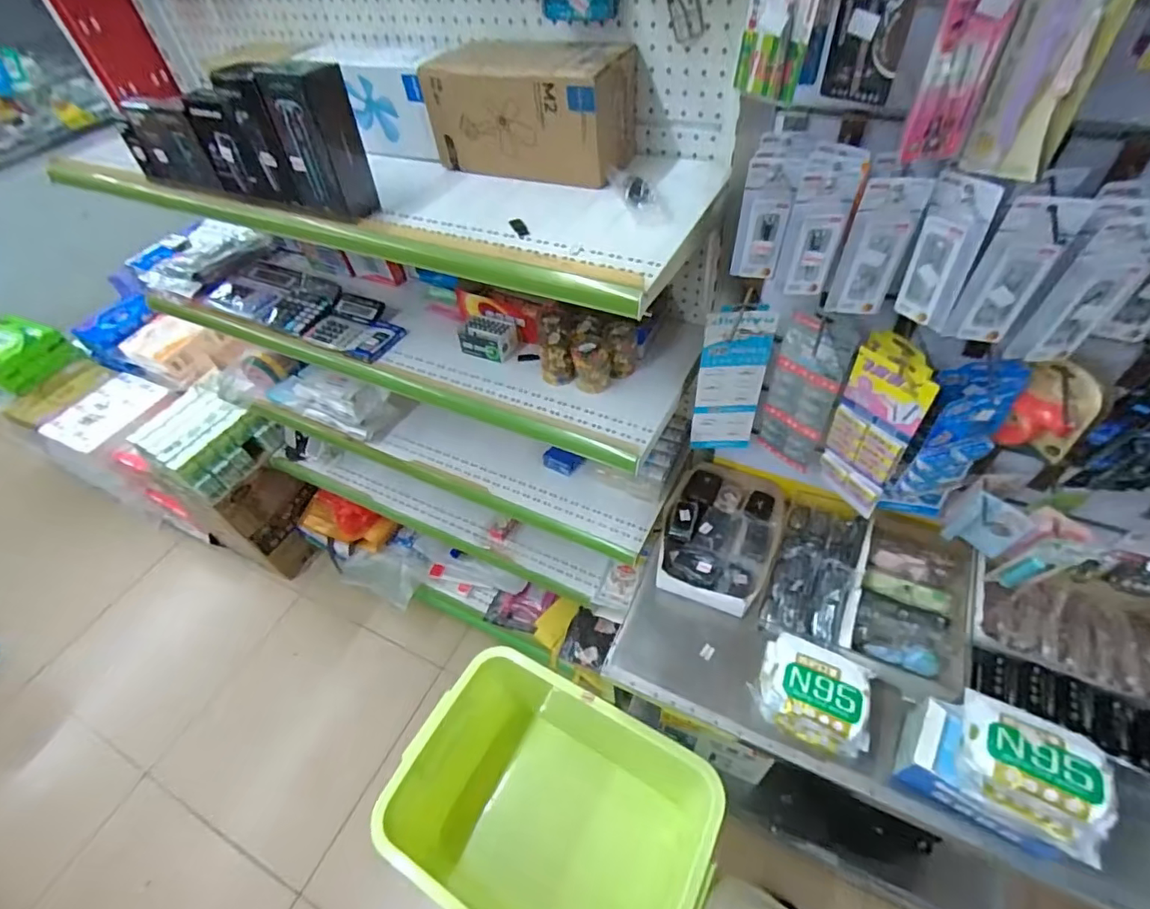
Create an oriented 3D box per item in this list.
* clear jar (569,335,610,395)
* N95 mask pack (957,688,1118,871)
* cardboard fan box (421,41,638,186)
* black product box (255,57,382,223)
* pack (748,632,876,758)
[{"bbox_3d":[0.028,-0.150,0.902,0.060,0.084,0.065,-5,49,2],"label":"clear jar"},{"bbox_3d":[0.555,0.380,0.652,0.148,0.066,0.114,24,56,25],"label":"N95 mask pack"},{"bbox_3d":[-0.056,-0.513,0.800,0.277,0.135,0.148,19,54,21],"label":"cardboard fan box"},{"bbox_3d":[-0.343,-0.417,0.725,0.096,0.174,0.077,28,57,27],"label":"black product box"},{"bbox_3d":[0.354,0.353,0.804,0.150,0.070,0.125,16,53,19],"label":"pack"}]

